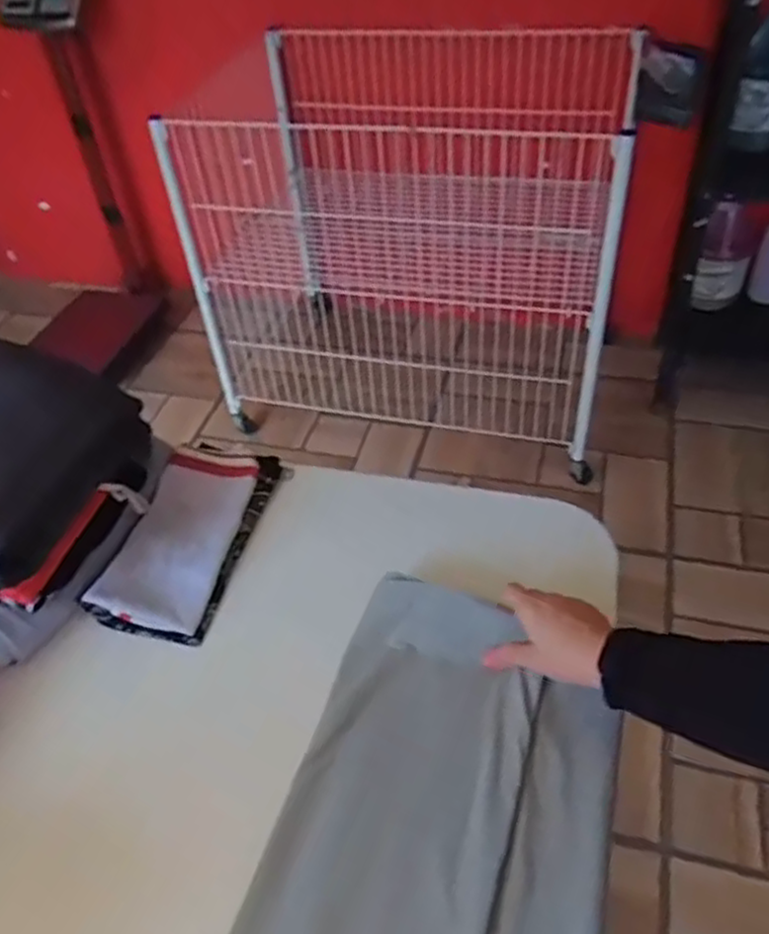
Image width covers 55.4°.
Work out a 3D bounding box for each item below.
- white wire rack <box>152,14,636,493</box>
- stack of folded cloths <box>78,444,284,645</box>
[{"bbox_3d":[0.082,-0.507,1.732,0.872,0.792,0.601,11,47,16],"label":"white wire rack"},{"bbox_3d":[-0.189,0.062,0.712,0.107,0.039,0.214,8,46,13],"label":"stack of folded cloths"}]

